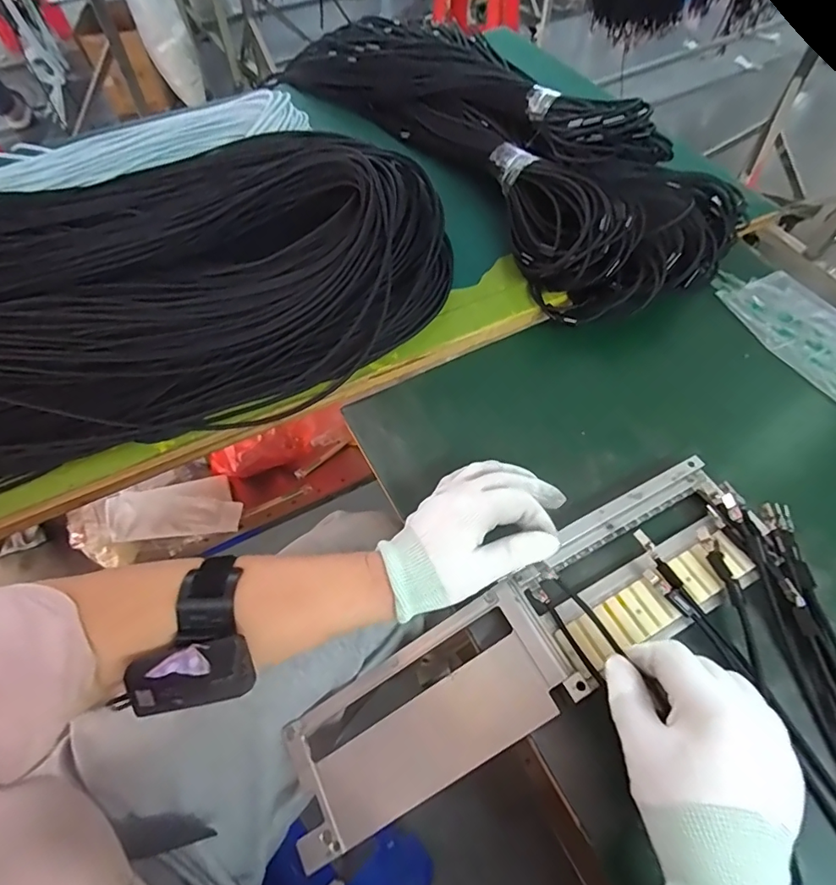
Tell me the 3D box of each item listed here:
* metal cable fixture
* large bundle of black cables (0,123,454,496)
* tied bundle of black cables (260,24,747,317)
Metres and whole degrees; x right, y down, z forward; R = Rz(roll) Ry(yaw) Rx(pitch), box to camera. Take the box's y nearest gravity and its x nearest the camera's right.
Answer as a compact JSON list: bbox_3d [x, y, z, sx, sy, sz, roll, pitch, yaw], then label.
[{"bbox_3d":[0.076,0.142,0.361,0.389,0.044,0.097,-32,62,-7],"label":"metal cable fixture"},{"bbox_3d":[-0.363,-0.158,0.480,0.739,0.096,0.418,-22,60,-13],"label":"large bundle of black cables"},{"bbox_3d":[0.056,-0.404,0.620,0.206,0.104,0.694,-31,62,-18],"label":"tied bundle of black cables"}]

